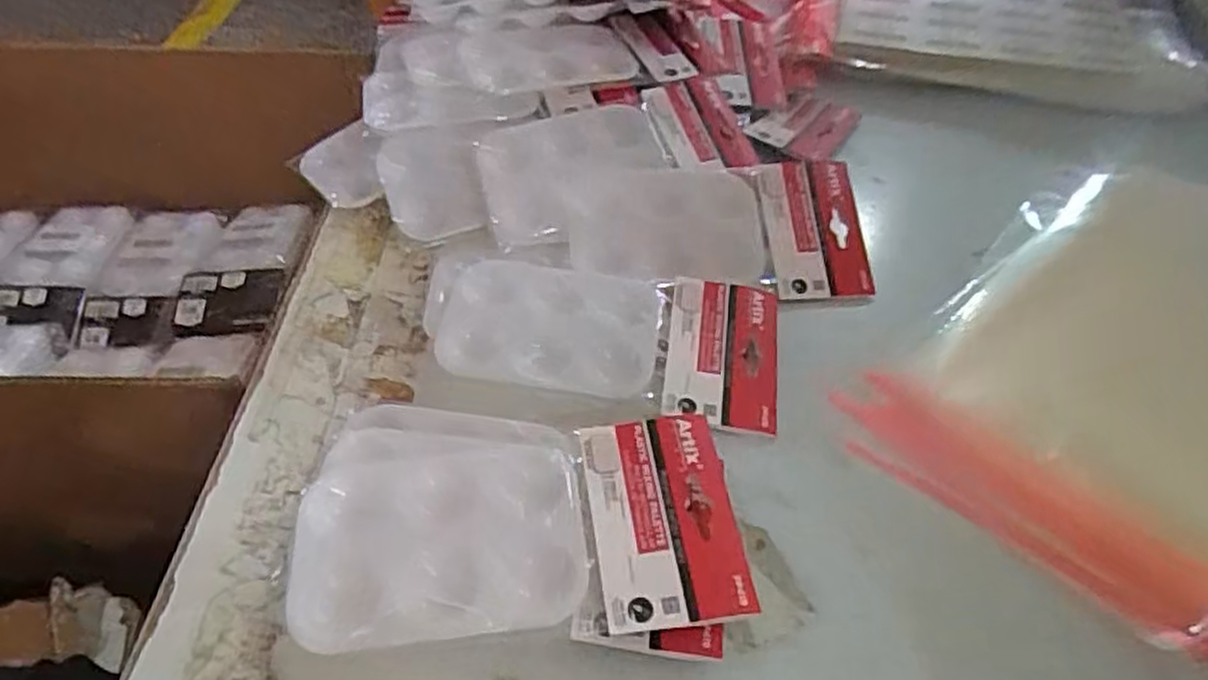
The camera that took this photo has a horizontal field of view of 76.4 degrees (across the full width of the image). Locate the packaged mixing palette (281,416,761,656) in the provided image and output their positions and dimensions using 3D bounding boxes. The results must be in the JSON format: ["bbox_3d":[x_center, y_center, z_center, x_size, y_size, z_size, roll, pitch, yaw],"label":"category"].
[{"bbox_3d":[-0.039,0.081,0.346,0.191,0.016,0.105,-3,51,-3],"label":"packaged mixing palette"}]

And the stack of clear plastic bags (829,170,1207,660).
[{"bbox_3d":[0.328,0.004,0.448,0.364,0.021,0.222,-36,55,-29],"label":"stack of clear plastic bags"}]

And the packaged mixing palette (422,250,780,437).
[{"bbox_3d":[-0.005,-0.004,0.448,0.211,0.031,0.103,5,47,6],"label":"packaged mixing palette"}]

